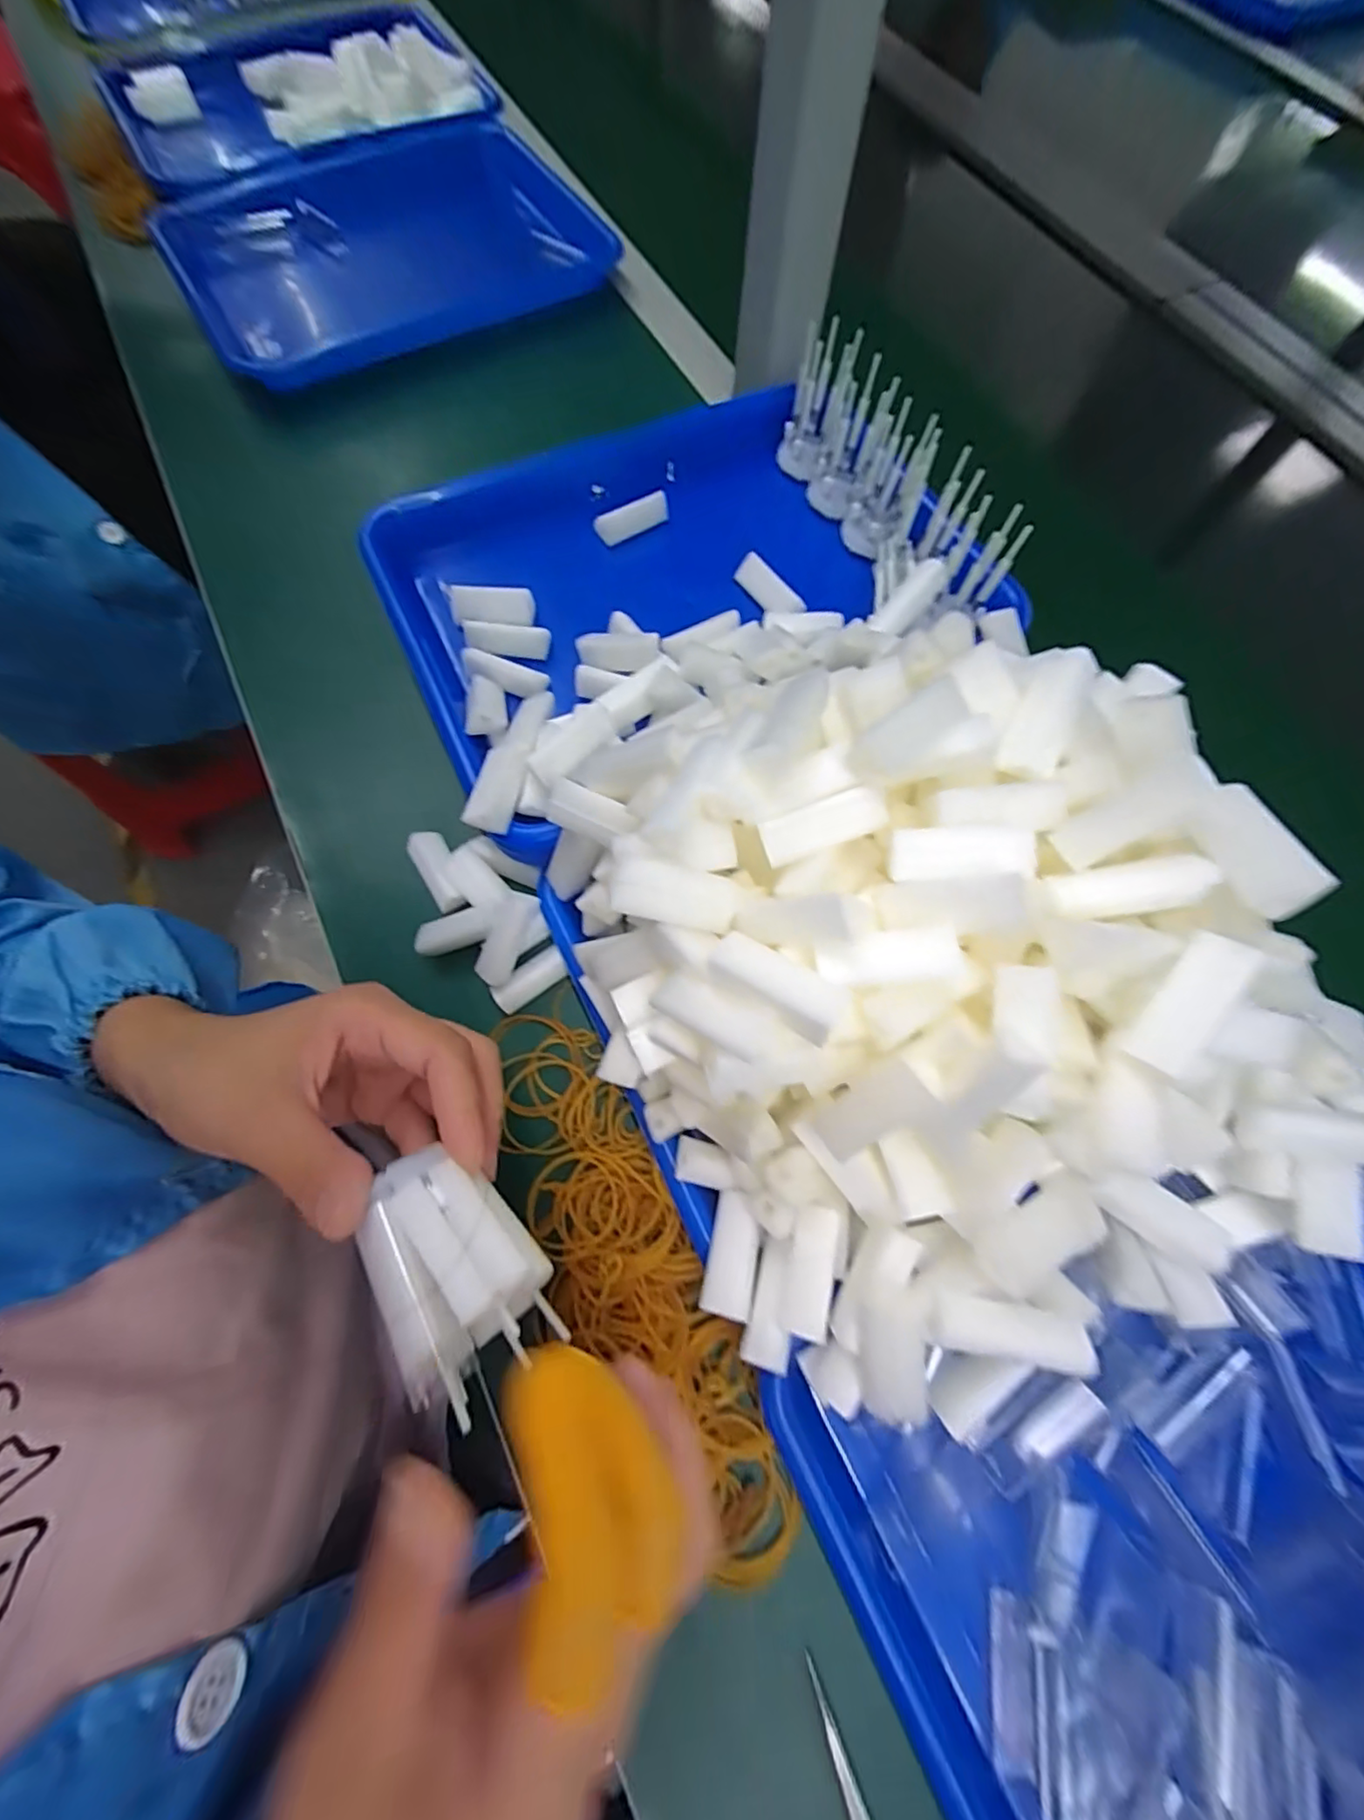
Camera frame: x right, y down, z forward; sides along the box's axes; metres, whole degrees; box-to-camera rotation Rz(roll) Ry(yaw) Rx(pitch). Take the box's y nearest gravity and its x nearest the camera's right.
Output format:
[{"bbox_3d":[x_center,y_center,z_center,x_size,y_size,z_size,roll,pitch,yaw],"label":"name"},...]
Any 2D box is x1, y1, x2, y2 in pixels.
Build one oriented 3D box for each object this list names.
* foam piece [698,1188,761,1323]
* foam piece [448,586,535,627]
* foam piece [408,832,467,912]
[{"bbox_3d":[0.022,0.144,0.254,0.021,0.010,0.045,14,70,3],"label":"foam piece"},{"bbox_3d":[-0.112,-0.180,0.357,0.049,0.022,0.007,5,70,0],"label":"foam piece"},{"bbox_3d":[-0.133,-0.022,0.330,0.020,0.009,0.048,-31,74,-12],"label":"foam piece"}]

